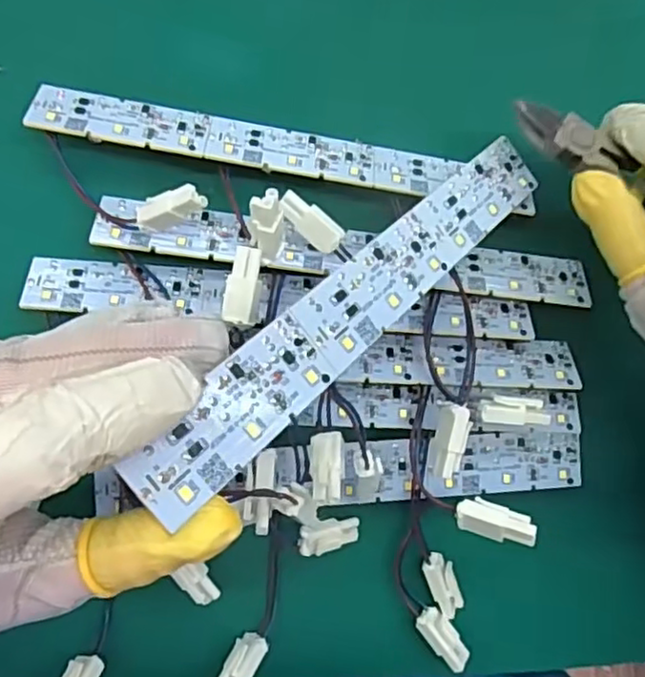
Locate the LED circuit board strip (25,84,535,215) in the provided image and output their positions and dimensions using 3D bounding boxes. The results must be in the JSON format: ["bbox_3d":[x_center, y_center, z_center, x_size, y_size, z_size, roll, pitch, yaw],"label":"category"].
[{"bbox_3d":[-0.012,-0.072,0.256,0.187,0.004,0.024,9,55,-7],"label":"LED circuit board strip"}]

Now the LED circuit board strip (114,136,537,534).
[{"bbox_3d":[0.016,-0.016,0.206,0.187,0.004,0.023,-42,97,-34],"label":"LED circuit board strip"}]

